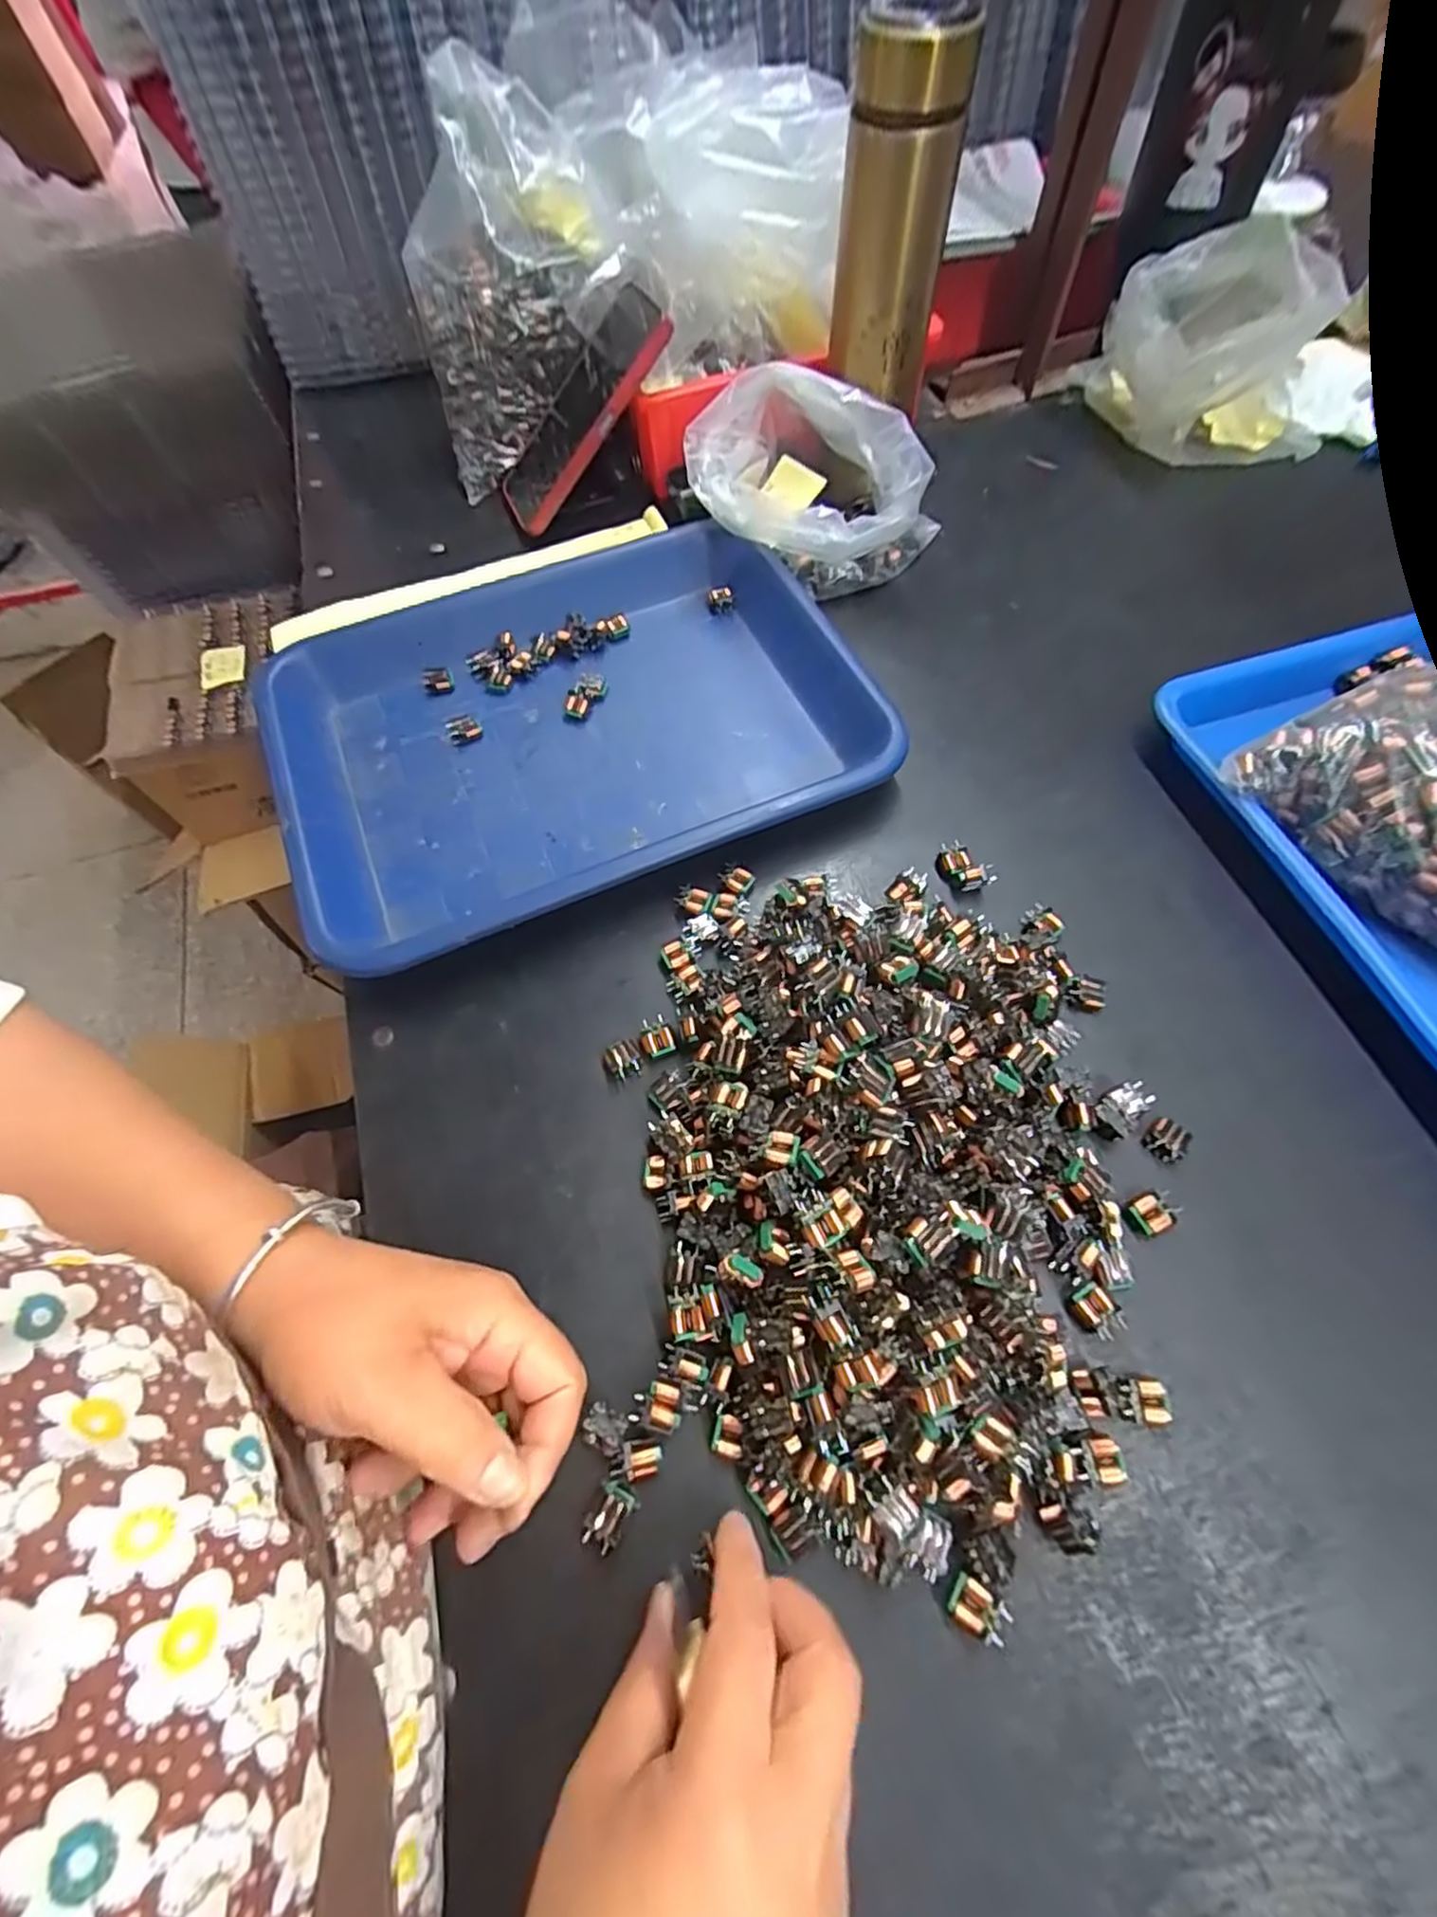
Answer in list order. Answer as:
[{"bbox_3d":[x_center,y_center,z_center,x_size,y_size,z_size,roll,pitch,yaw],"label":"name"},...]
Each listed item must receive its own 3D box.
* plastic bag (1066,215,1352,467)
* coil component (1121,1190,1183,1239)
[{"bbox_3d":[0.373,-0.452,0.524,0.146,0.108,0.118,-7,63,-1],"label":"plastic bag"},{"bbox_3d":[0.188,0.111,0.305,0.019,0.012,0.016,-26,65,-10],"label":"coil component"}]

